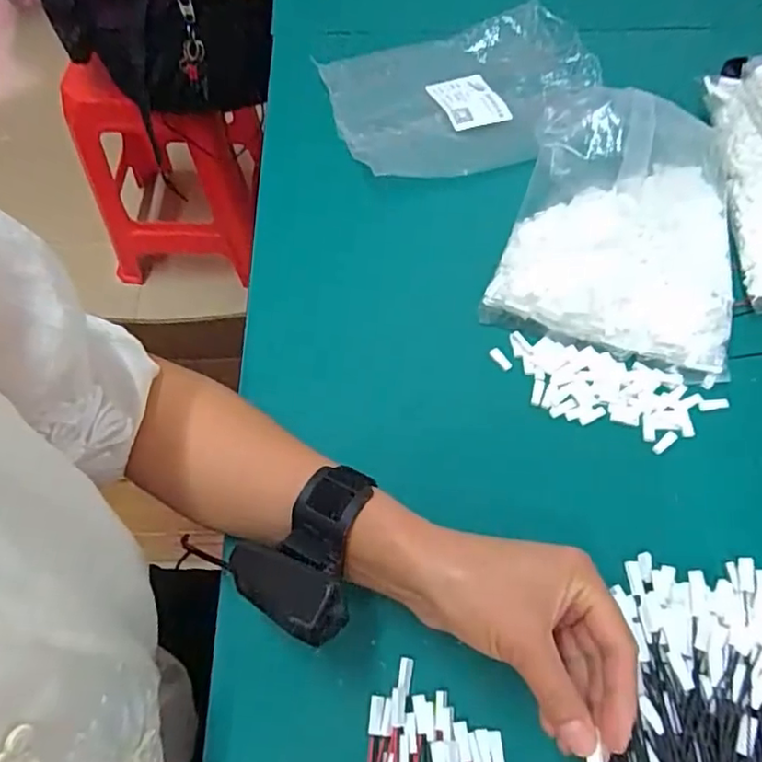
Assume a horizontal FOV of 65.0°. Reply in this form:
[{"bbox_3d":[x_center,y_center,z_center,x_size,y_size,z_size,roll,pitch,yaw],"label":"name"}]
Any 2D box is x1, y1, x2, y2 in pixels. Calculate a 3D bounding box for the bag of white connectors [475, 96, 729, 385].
[{"bbox_3d":[0.199,-0.135,0.472,0.175,0.075,0.223,17,62,10],"label":"bag of white connectors"}]

